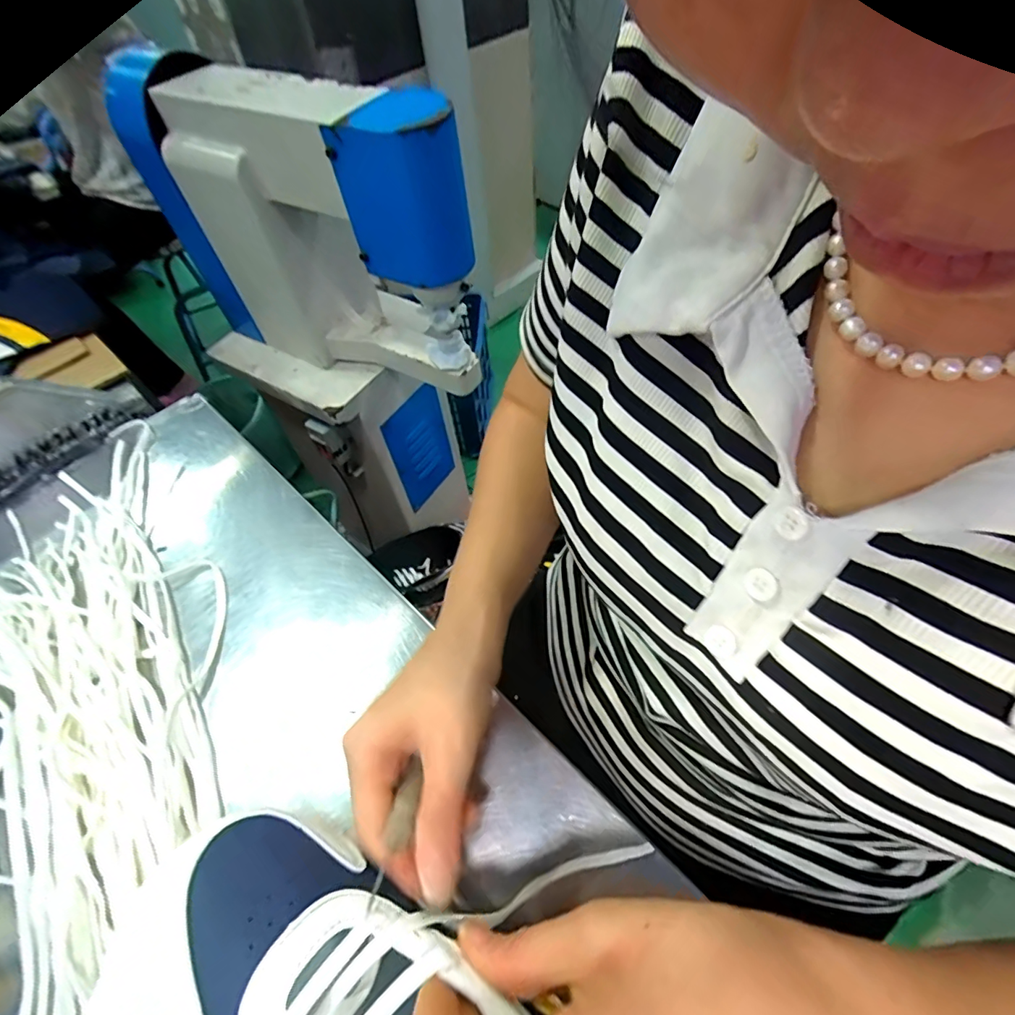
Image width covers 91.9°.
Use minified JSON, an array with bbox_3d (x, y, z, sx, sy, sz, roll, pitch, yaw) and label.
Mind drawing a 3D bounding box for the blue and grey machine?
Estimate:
[{"bbox_3d":[-0.266,-0.243,0.798,0.281,0.684,0.491,-36,60,-19],"label":"blue and grey machine"}]

